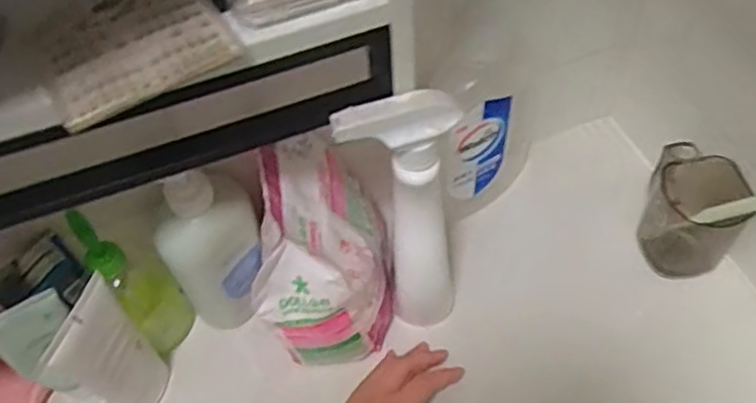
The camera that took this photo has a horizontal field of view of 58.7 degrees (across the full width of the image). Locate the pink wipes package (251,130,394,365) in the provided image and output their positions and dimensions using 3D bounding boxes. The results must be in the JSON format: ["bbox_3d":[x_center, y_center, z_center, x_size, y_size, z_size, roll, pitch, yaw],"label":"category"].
[{"bbox_3d":[-0.042,0.039,0.582,0.097,0.185,0.155,-1,55,4],"label":"pink wipes package"}]

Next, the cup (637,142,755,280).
[{"bbox_3d":[0.305,0.013,0.653,0.084,0.113,0.088,-2,55,3],"label":"cup"}]

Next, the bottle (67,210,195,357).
[{"bbox_3d":[-0.213,0.071,0.597,0.050,0.162,0.064,-39,61,-21],"label":"bottle"}]

